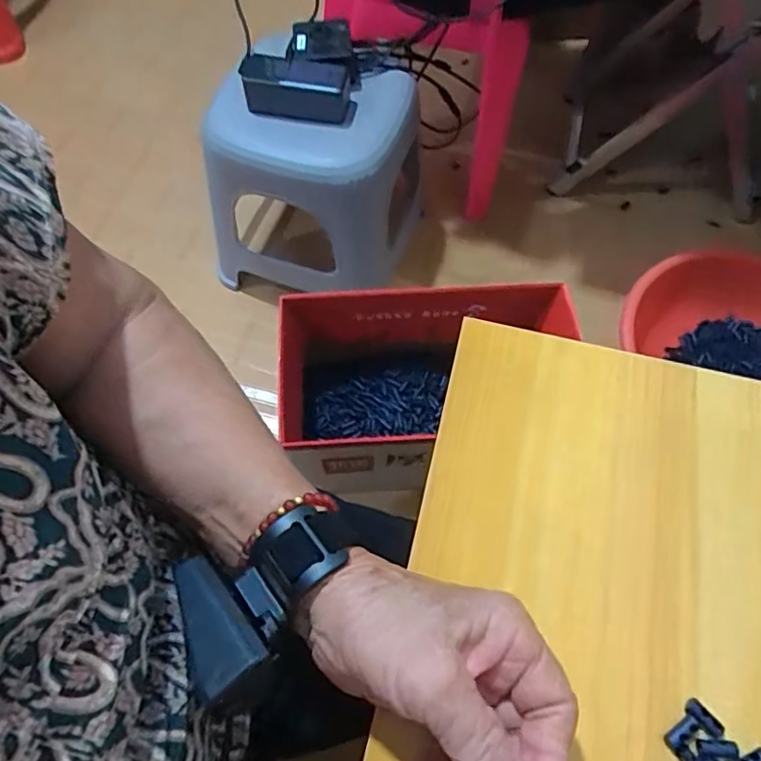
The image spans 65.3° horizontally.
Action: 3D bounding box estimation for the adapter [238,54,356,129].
[{"bbox_3d":[-0.110,-0.375,0.770,0.150,0.059,0.055,14,66,7],"label":"adapter"}]

